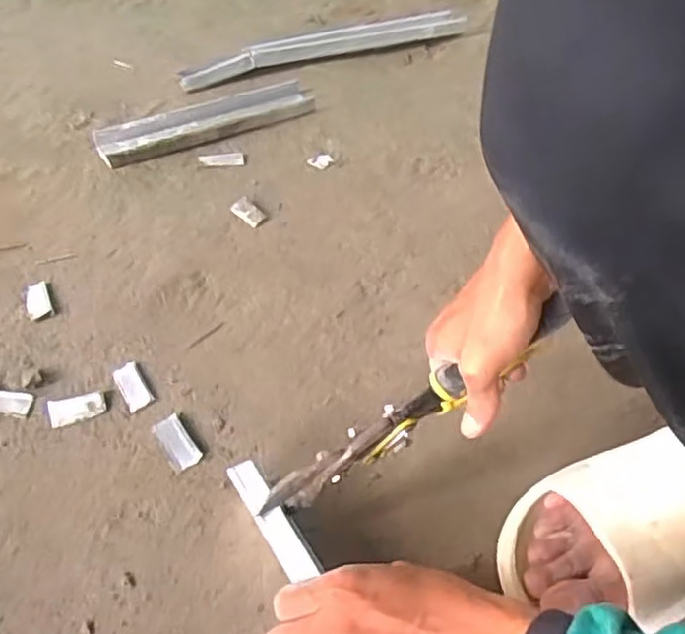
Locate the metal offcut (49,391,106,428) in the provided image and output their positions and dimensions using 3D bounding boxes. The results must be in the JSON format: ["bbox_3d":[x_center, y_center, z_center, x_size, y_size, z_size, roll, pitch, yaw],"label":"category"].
[{"bbox_3d":[-0.209,0.072,0.552,0.043,0.006,0.022,-12,50,-13],"label":"metal offcut"}]

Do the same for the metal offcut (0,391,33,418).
[{"bbox_3d":[-0.268,0.068,0.555,0.042,0.005,0.017,9,48,5],"label":"metal offcut"}]

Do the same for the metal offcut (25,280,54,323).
[{"bbox_3d":[-0.268,-0.014,0.615,0.021,0.009,0.044,-17,51,-17],"label":"metal offcut"}]

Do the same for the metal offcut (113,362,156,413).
[{"bbox_3d":[-0.170,0.055,0.564,0.021,0.009,0.041,-25,54,-23],"label":"metal offcut"}]

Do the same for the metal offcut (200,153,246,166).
[{"bbox_3d":[-0.132,-0.174,0.766,0.047,0.004,0.023,-8,49,-10],"label":"metal offcut"}]

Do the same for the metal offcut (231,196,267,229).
[{"bbox_3d":[-0.094,-0.105,0.703,0.022,0.008,0.041,-33,58,-28],"label":"metal offcut"}]

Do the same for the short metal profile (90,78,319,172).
[{"bbox_3d":[-0.155,-0.224,0.801,0.247,0.019,0.065,-21,53,-20],"label":"short metal profile"}]

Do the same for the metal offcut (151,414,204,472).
[{"bbox_3d":[-0.128,0.095,0.536,0.022,0.009,0.045,-28,55,-25],"label":"metal offcut"}]

